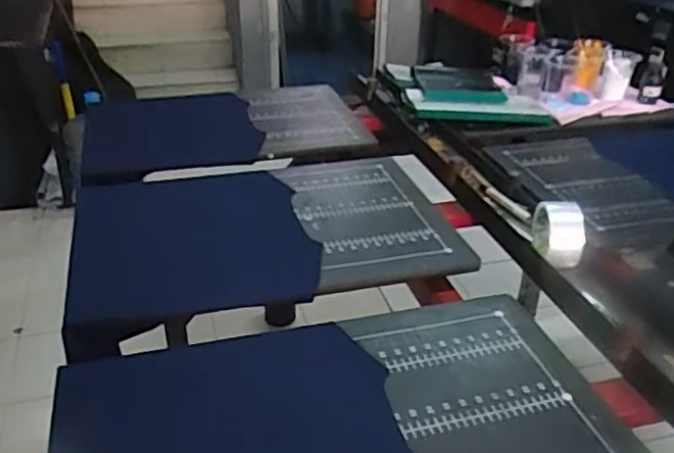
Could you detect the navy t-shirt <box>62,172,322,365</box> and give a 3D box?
[{"bbox_3d":[-0.224,0.014,0.996,0.354,0.037,0.405,-7,31,-12],"label":"navy t-shirt"}]

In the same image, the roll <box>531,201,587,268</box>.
[{"bbox_3d":[0.331,0.013,0.965,0.051,0.087,0.096,-2,31,-3],"label":"roll"}]

